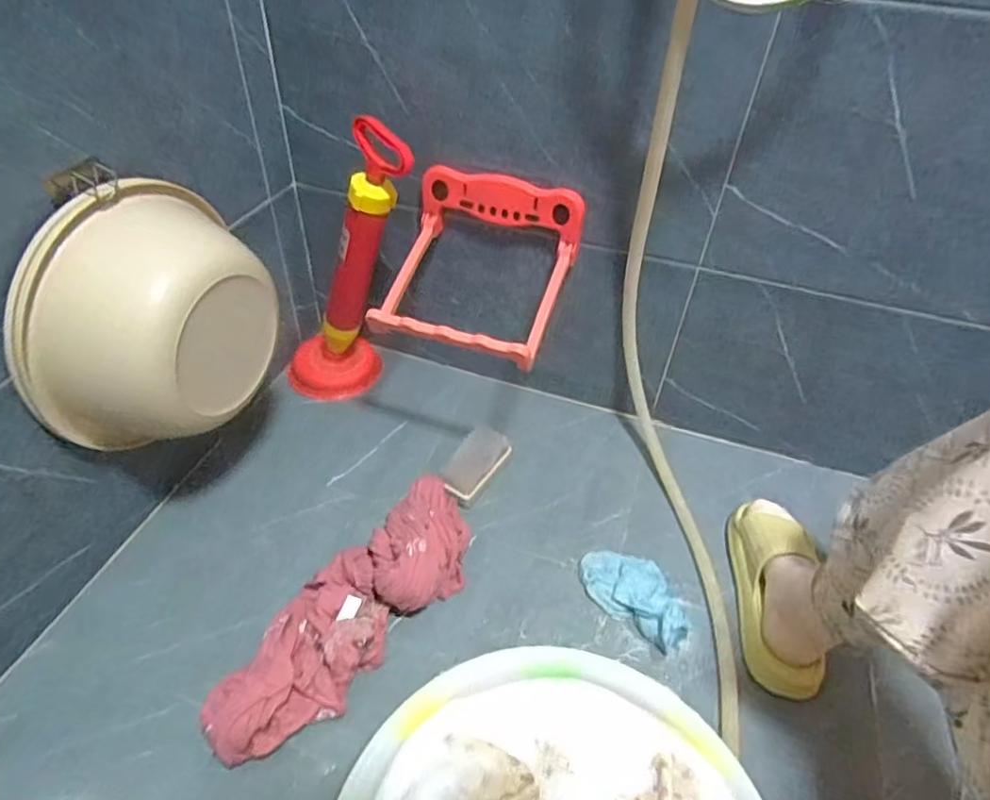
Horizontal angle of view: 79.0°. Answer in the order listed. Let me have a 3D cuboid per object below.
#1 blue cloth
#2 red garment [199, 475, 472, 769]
[{"bbox_3d":[0.176,0.232,0.742,0.145,0.040,0.086,33,50,26],"label":"blue cloth"},{"bbox_3d":[-0.161,0.228,0.674,0.128,0.081,0.348,31,49,24],"label":"red garment"}]

